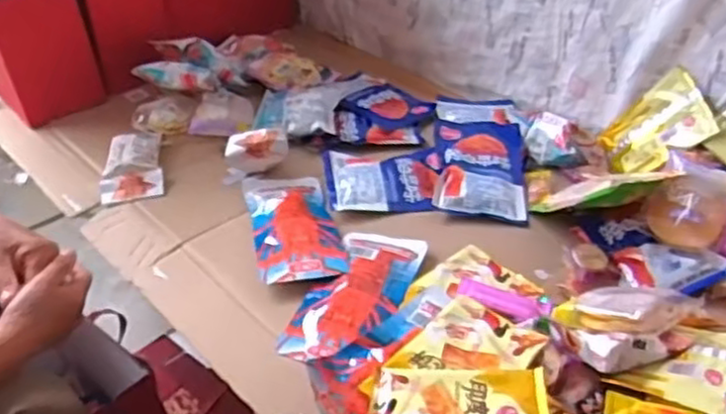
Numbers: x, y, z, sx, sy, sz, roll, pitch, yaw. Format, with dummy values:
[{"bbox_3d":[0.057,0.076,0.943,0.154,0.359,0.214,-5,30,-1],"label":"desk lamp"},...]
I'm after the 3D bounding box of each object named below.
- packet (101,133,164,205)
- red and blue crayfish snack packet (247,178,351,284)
[{"bbox_3d":[-0.301,-0.052,0.922,0.076,0.024,0.109,-10,61,-6],"label":"packet"},{"bbox_3d":[-0.083,0.018,0.835,0.092,0.018,0.207,-7,37,-13],"label":"red and blue crayfish snack packet"}]

